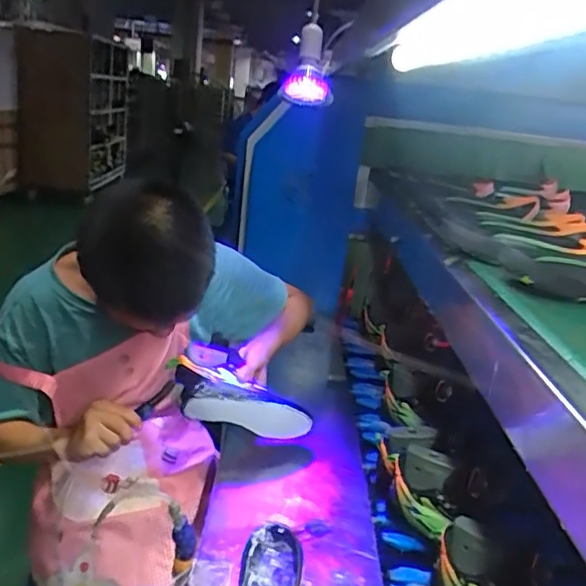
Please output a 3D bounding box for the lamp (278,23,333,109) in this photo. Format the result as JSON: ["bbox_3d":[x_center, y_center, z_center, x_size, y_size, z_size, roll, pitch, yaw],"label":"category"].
[{"bbox_3d":[0.029,-0.361,0.952,0.088,0.118,0.090,6,18,-1],"label":"lamp"}]

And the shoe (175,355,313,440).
[{"bbox_3d":[-0.080,0.182,0.964,0.235,0.080,0.078,26,13,-16],"label":"shoe"}]

